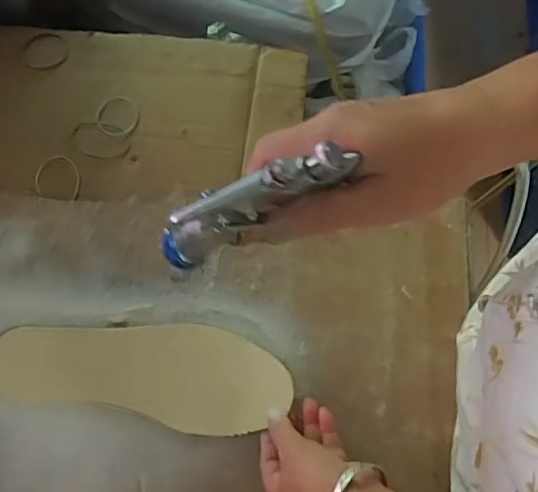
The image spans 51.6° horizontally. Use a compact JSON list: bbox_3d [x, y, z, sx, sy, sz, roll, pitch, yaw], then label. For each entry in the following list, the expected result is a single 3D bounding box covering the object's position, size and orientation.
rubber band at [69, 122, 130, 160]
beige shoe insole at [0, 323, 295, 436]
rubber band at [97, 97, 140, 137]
[{"bbox_3d":[-0.189,-0.117,0.622,0.069,0.005,0.043,11,78,4],"label":"rubber band"},{"bbox_3d":[-0.120,0.118,0.527,0.275,0.009,0.091,6,71,2],"label":"beige shoe insole"},{"bbox_3d":[-0.170,-0.146,0.629,0.049,0.004,0.050,0,71,-1],"label":"rubber band"}]

